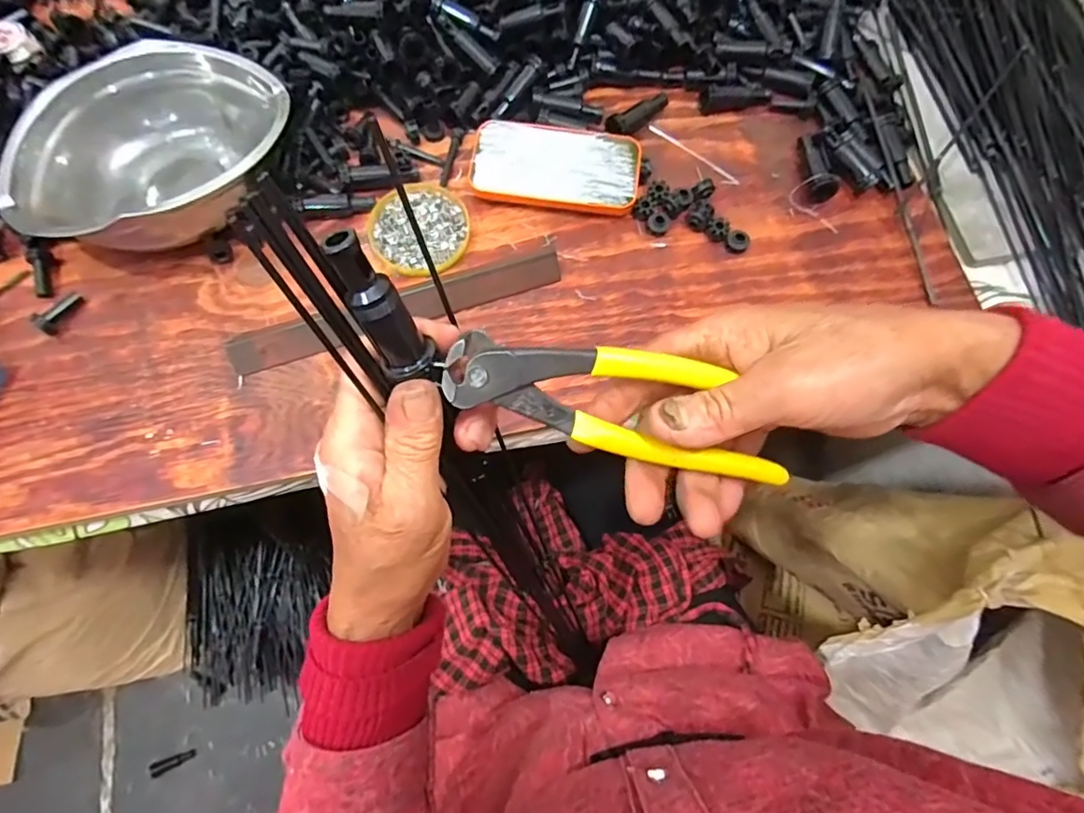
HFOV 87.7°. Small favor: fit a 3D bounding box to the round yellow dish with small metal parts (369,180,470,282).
[{"bbox_3d":[-0.105,-0.154,0.483,0.083,0.007,0.087,1,71,-2],"label":"round yellow dish with small metal parts"}]

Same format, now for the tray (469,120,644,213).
[{"bbox_3d":[0.012,-0.208,0.495,0.143,0.019,0.075,7,71,0],"label":"tray"}]

